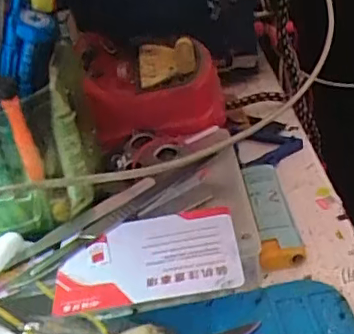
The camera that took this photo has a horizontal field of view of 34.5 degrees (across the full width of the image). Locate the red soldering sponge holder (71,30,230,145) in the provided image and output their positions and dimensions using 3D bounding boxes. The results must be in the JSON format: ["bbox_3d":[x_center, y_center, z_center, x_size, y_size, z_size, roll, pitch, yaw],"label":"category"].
[{"bbox_3d":[-0.017,-0.056,0.364,0.089,0.038,0.085,-7,36,5],"label":"red soldering sponge holder"}]

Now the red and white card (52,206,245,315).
[{"bbox_3d":[-0.014,0.041,0.264,0.082,0.004,0.053,-9,38,5],"label":"red and white card"}]

